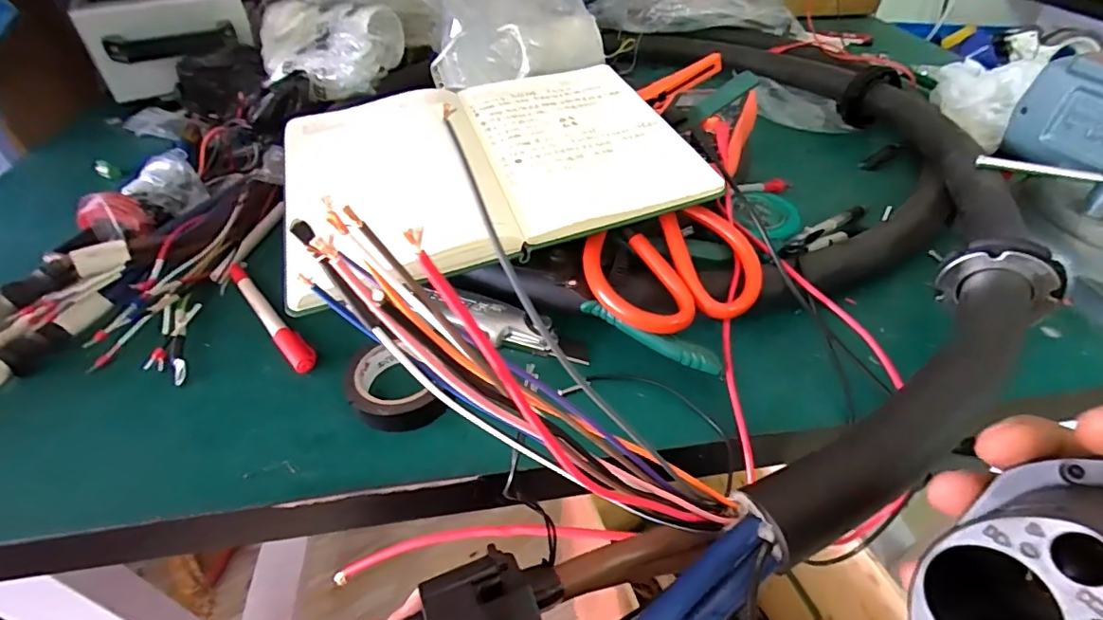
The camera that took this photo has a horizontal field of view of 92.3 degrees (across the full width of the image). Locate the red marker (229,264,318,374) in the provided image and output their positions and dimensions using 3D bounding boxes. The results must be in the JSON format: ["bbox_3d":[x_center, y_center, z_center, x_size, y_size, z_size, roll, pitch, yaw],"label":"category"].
[{"bbox_3d":[-0.197,0.007,0.370,0.016,0.017,0.108,-34,52,-30],"label":"red marker"}]

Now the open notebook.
[{"bbox_3d":[-0.033,-0.118,0.396,0.251,0.017,0.209,-16,51,-13],"label":"open notebook"}]

